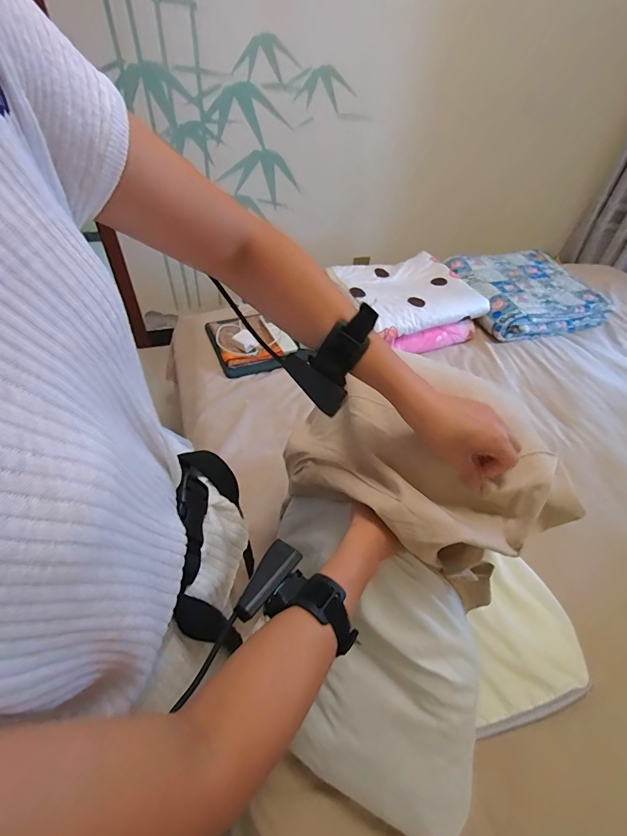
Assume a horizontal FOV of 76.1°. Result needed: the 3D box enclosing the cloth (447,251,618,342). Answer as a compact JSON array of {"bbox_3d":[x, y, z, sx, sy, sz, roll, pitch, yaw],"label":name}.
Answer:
[{"bbox_3d":[0.699,-0.433,1.380,0.444,0.097,0.409,-12,51,-15],"label":"cloth"}]

